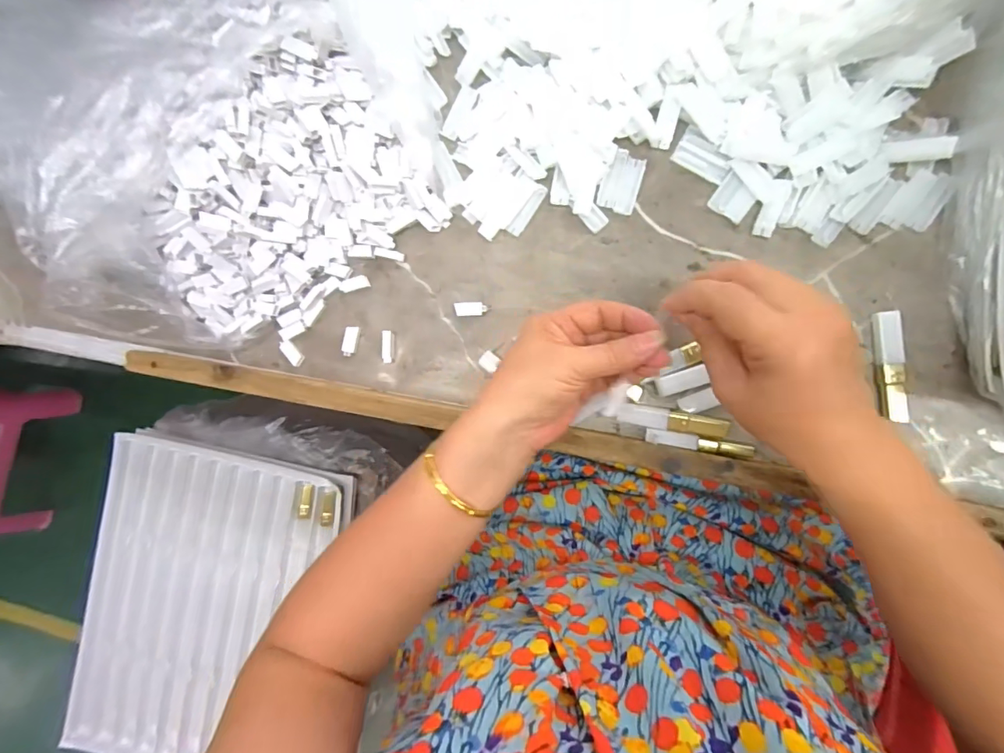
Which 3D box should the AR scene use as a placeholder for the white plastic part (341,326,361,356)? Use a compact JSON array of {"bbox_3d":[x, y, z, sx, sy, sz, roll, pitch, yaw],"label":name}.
[{"bbox_3d":[-0.124,-0.029,0.398,0.011,0.007,0.024,6,91,9],"label":"white plastic part"}]

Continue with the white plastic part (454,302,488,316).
[{"bbox_3d":[-0.025,-0.054,0.386,0.025,0.008,0.011,0,90,9],"label":"white plastic part"}]

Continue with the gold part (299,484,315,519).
[{"bbox_3d":[-0.234,0.150,0.585,0.014,0.010,0.041,9,92,9],"label":"gold part"}]

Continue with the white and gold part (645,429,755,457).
[{"bbox_3d":[0.140,0.048,0.344,0.072,0.009,0.010,8,92,9],"label":"white and gold part"}]

